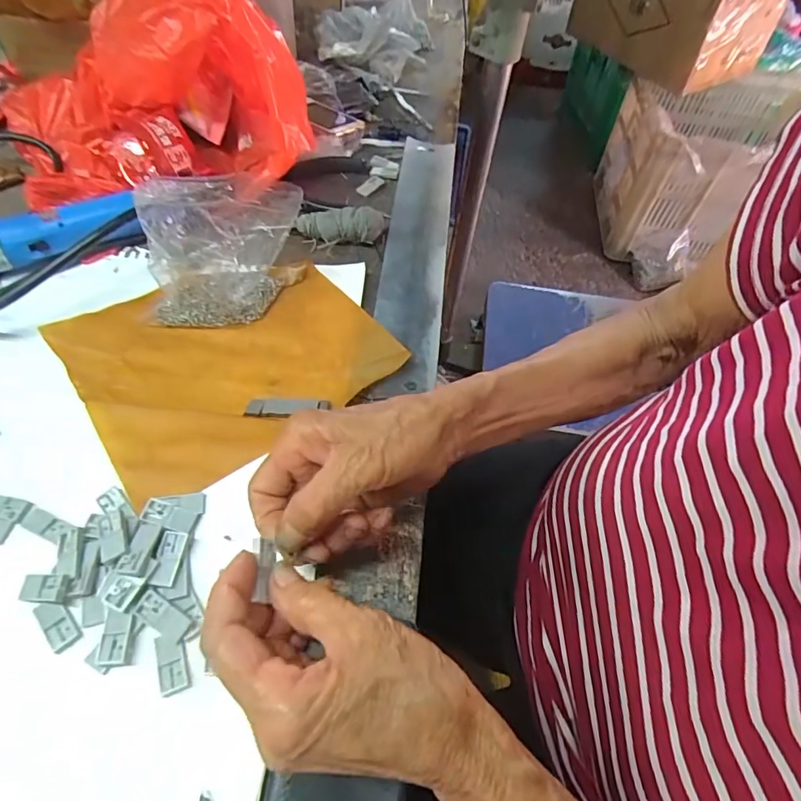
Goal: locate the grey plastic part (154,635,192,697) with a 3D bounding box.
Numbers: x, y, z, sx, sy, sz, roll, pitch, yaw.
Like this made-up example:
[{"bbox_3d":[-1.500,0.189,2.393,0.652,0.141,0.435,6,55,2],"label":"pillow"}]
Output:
[{"bbox_3d":[-0.112,0.129,0.246,0.013,0.004,0.027,-17,59,-16],"label":"grey plastic part"}]

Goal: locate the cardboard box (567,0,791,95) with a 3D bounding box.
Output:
[{"bbox_3d":[0.719,-1.016,1.306,0.385,0.281,0.377,-31,63,-23],"label":"cardboard box"}]

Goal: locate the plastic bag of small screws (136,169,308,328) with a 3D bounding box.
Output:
[{"bbox_3d":[-0.127,-0.110,0.353,0.116,0.102,0.055,-28,62,-22],"label":"plastic bag of small screws"}]

